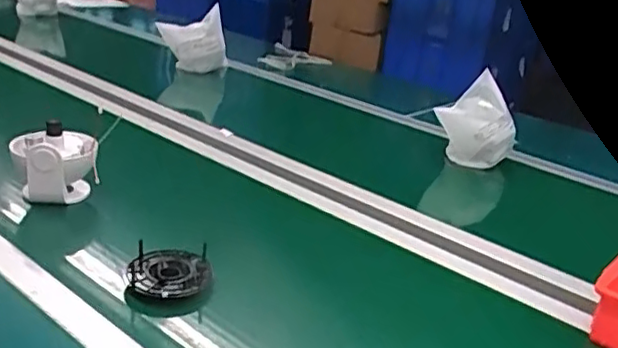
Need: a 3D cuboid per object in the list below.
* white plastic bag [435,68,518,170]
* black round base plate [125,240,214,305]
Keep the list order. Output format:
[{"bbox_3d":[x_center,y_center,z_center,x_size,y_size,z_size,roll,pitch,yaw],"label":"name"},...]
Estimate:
[{"bbox_3d":[0.329,-0.102,1.245,0.143,0.165,0.063,22,28,31],"label":"white plastic bag"},{"bbox_3d":[-0.171,0.123,0.775,0.098,0.033,0.112,1,22,-14],"label":"black round base plate"}]

